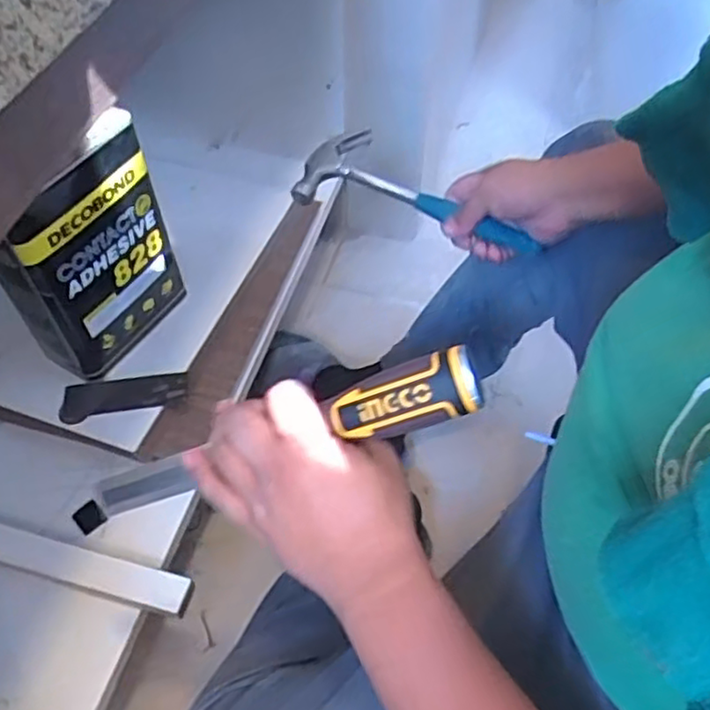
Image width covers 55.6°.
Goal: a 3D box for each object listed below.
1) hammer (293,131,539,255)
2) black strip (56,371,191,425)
[{"bbox_3d":[0.064,-0.149,0.664,0.240,0.035,0.108,26,57,15],"label":"hammer"},{"bbox_3d":[-0.256,0.045,0.748,0.134,0.012,0.044,-9,54,-7],"label":"black strip"}]

